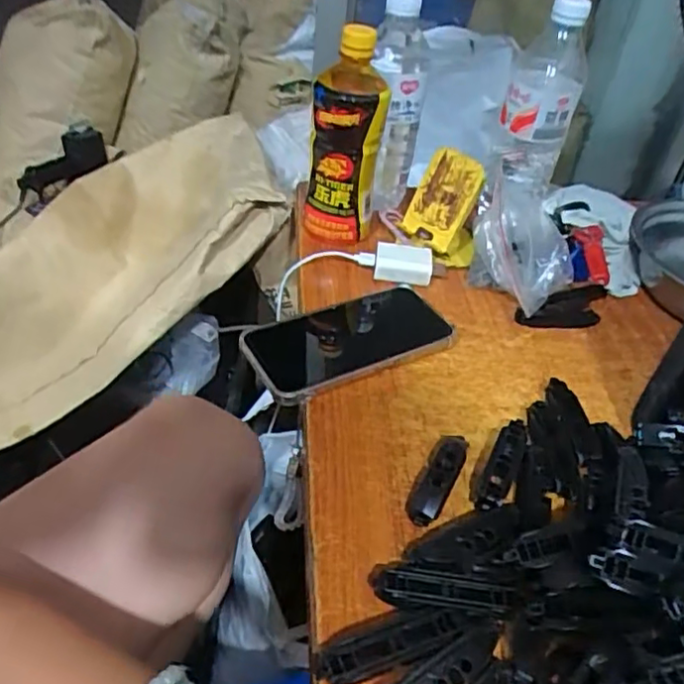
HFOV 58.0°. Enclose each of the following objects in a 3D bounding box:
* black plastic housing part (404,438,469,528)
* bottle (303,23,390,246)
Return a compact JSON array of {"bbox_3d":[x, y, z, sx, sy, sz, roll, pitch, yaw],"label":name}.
[{"bbox_3d":[0.064,0.090,0.412,0.023,0.015,0.079,22,42,17],"label":"black plastic housing part"},{"bbox_3d":[0.003,-0.186,0.577,0.068,0.186,0.059,5,40,-3],"label":"bottle"}]

